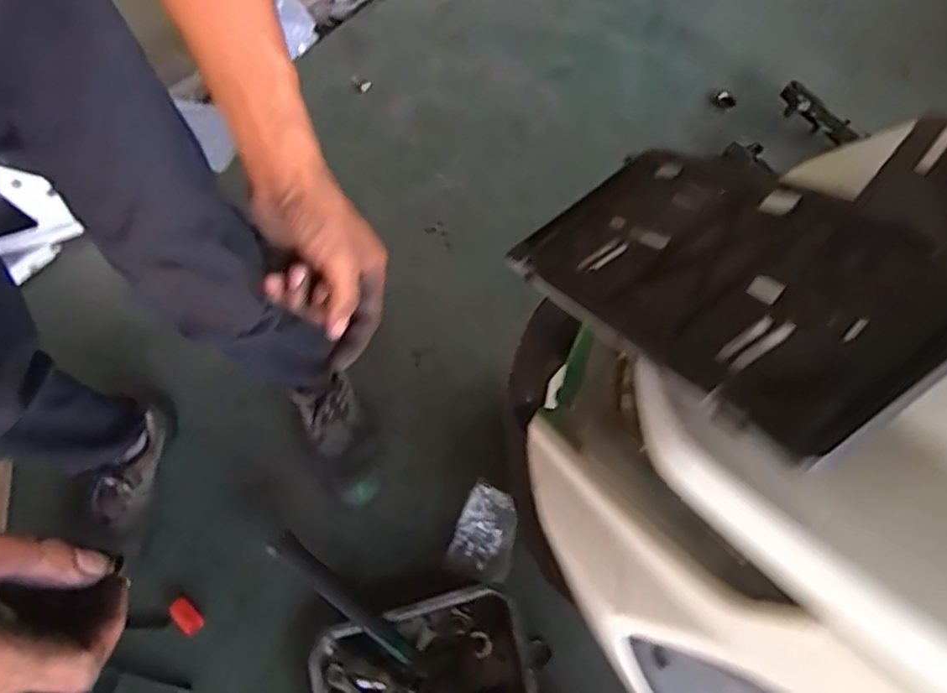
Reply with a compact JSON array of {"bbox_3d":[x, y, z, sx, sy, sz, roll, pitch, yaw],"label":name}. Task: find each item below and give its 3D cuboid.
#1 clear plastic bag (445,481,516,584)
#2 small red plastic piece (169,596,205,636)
[{"bbox_3d":[0.018,0.285,1.001,0.094,0.042,0.138,16,69,4],"label":"clear plastic bag"},{"bbox_3d":[-0.422,0.394,0.962,0.056,0.019,0.029,43,73,13],"label":"small red plastic piece"}]

